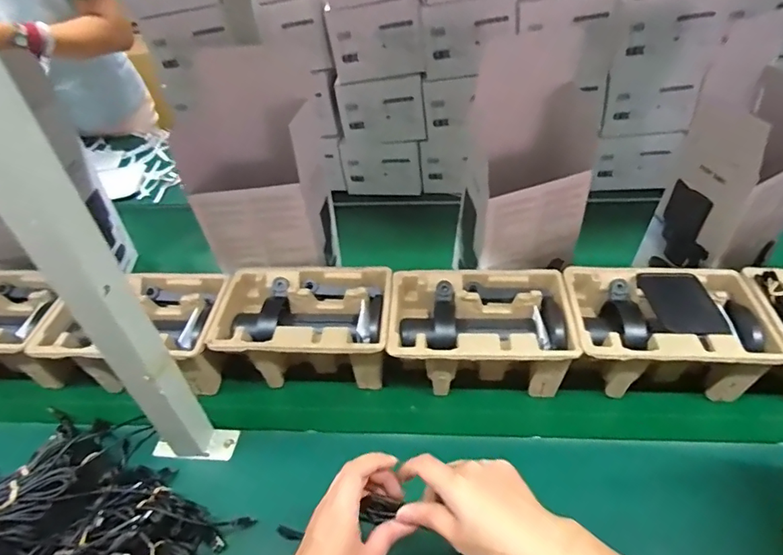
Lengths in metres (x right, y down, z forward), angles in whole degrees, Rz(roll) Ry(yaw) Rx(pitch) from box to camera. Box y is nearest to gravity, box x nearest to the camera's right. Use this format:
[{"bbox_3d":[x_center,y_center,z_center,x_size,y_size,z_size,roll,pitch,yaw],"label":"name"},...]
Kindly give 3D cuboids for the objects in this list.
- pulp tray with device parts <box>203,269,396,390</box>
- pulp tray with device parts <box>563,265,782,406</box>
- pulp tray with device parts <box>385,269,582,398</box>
[{"bbox_3d":[-0.113,0.068,0.672,0.222,0.098,0.149,0,46,3],"label":"pulp tray with device parts"},{"bbox_3d":[0.338,0.069,0.623,0.229,0.097,0.150,1,46,4],"label":"pulp tray with device parts"},{"bbox_3d":[0.113,0.073,0.651,0.225,0.101,0.145,0,46,4],"label":"pulp tray with device parts"}]

